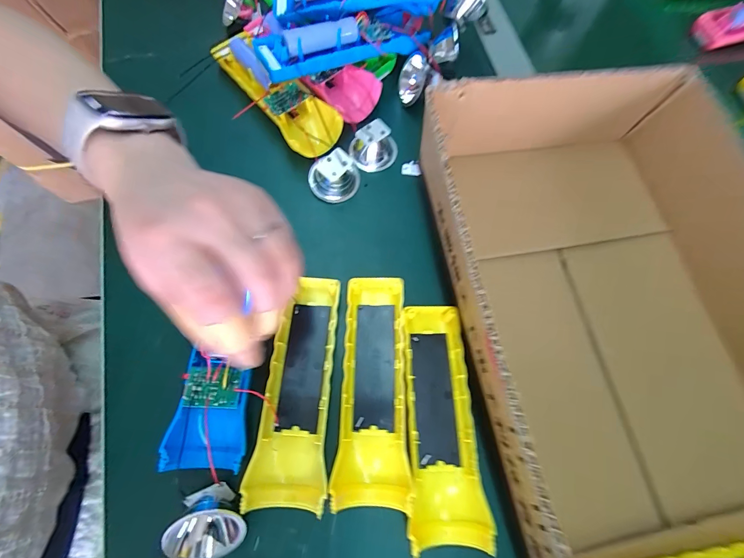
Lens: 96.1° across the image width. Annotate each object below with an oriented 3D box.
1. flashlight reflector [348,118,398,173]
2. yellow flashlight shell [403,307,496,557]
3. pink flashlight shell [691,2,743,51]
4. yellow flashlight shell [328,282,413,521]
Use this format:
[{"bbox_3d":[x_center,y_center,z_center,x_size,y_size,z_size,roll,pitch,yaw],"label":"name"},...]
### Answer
[{"bbox_3d":[0.003,-0.120,0.306,0.040,0.031,0.036,-27,76,-13],"label":"flashlight reflector"},{"bbox_3d":[0.046,0.095,0.231,0.048,0.024,0.155,0,72,-5],"label":"yellow flashlight shell"},{"bbox_3d":[0.446,-0.301,0.380,0.140,0.031,0.041,-13,75,-6],"label":"pink flashlight shell"},{"bbox_3d":[0.002,0.075,0.240,0.049,0.026,0.154,5,72,-3],"label":"yellow flashlight shell"}]

